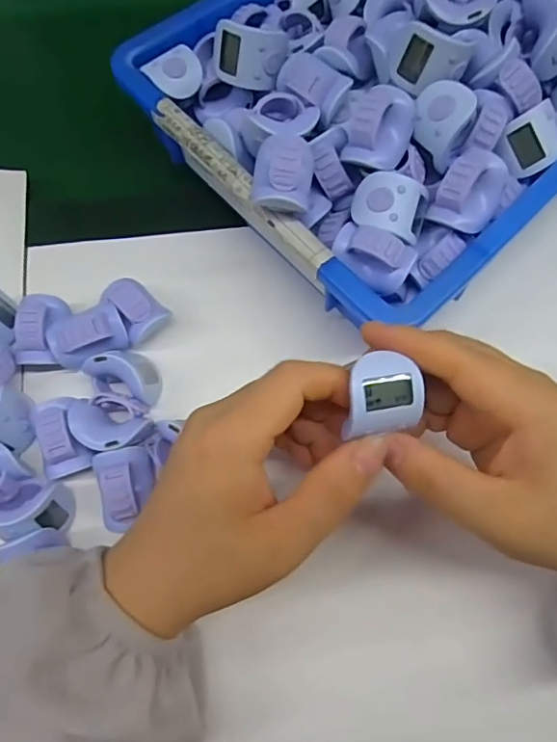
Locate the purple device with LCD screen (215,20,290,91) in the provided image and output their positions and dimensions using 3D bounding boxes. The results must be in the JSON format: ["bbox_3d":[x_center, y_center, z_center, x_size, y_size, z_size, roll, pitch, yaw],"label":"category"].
[{"bbox_3d":[-0.016,-0.180,0.306,0.040,0.030,0.020,5,40,-12],"label":"purple device with LCD screen"}]

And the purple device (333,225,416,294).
[{"bbox_3d":[0.049,-0.061,0.274,0.041,0.019,0.024,38,75,12],"label":"purple device"}]

